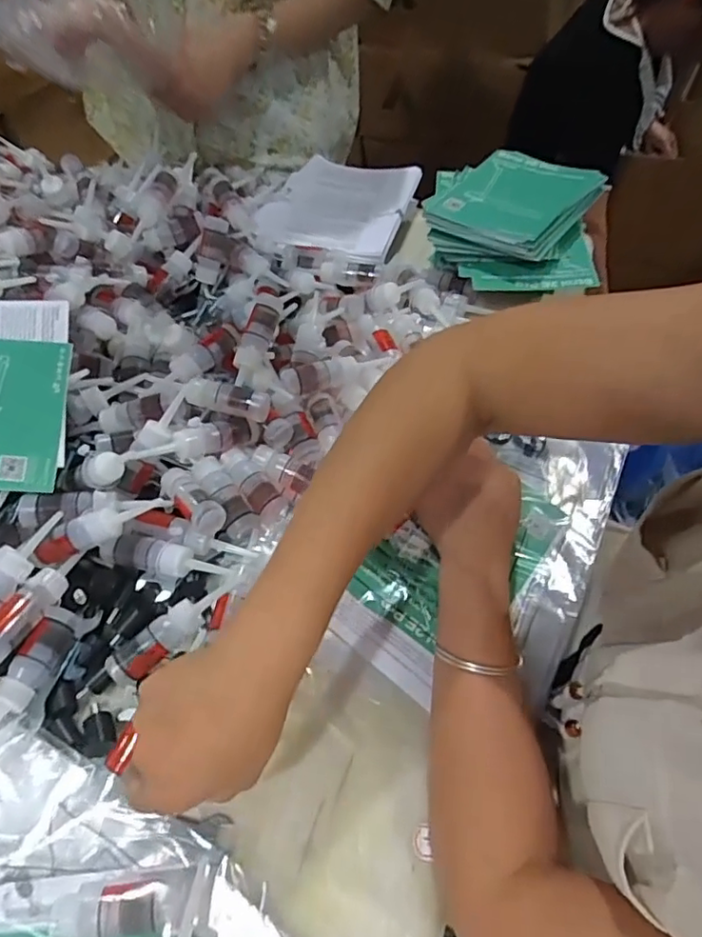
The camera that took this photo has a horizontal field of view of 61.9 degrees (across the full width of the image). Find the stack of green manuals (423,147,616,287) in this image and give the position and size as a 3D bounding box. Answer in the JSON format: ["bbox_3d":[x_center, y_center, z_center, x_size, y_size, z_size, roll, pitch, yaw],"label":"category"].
[{"bbox_3d":[0.180,-0.278,0.656,0.188,0.050,0.218,12,55,13],"label":"stack of green manuals"}]

